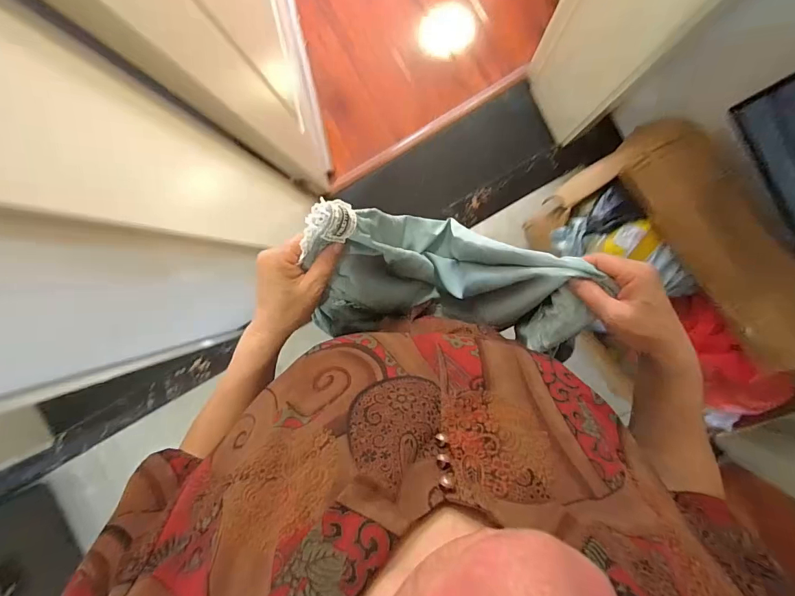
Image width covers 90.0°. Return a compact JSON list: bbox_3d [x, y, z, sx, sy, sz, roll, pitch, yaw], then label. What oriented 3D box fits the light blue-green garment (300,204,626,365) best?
[{"bbox_3d":[0.064,-0.033,0.512,0.285,0.275,0.158,3,93,6],"label":"light blue-green garment"}]

